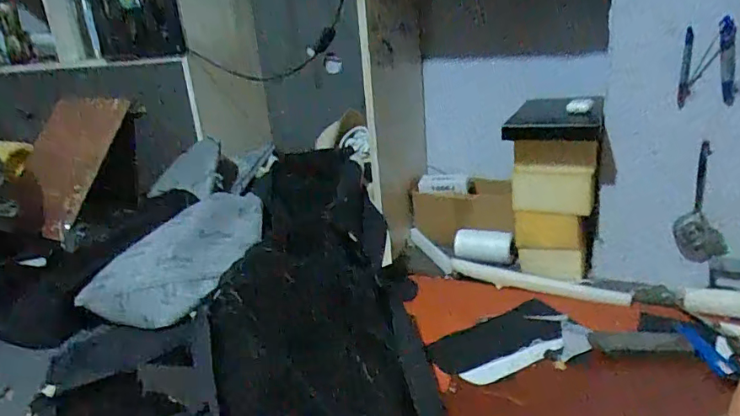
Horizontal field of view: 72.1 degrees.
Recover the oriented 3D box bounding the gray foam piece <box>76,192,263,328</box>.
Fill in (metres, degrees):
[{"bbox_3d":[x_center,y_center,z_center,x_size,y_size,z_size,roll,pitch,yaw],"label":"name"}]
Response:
[{"bbox_3d":[-0.373,0.115,1.038,0.391,0.091,0.182,-40,68,-13],"label":"gray foam piece"}]

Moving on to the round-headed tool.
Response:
[{"bbox_3d":[0.603,-0.010,0.929,0.079,0.210,0.017,1,0,18],"label":"round-headed tool"}]

